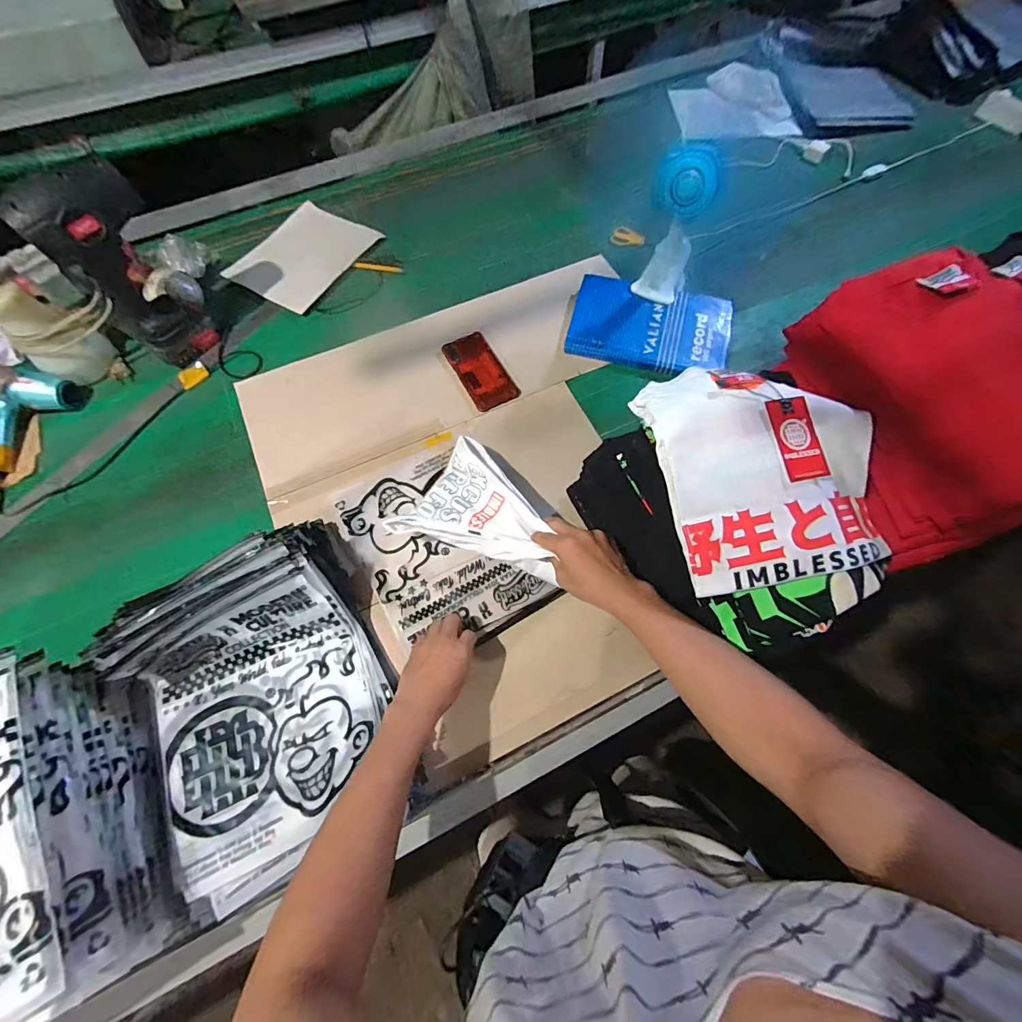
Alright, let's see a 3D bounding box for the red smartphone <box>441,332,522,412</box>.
[{"bbox_3d":[-0.054,-0.253,0.780,0.081,0.016,0.164,-25,69,-10],"label":"red smartphone"}]

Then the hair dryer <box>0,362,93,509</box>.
[{"bbox_3d":[-0.831,-0.129,0.706,0.141,0.067,0.235,7,67,3],"label":"hair dryer"}]

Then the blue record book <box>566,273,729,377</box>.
[{"bbox_3d":[0.250,-0.331,0.792,0.274,0.028,0.174,14,67,6],"label":"blue record book"}]

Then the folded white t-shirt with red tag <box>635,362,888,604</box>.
[{"bbox_3d":[0.270,-0.052,0.468,0.219,0.054,0.247,-13,81,0],"label":"folded white t-shirt with red tag"}]

